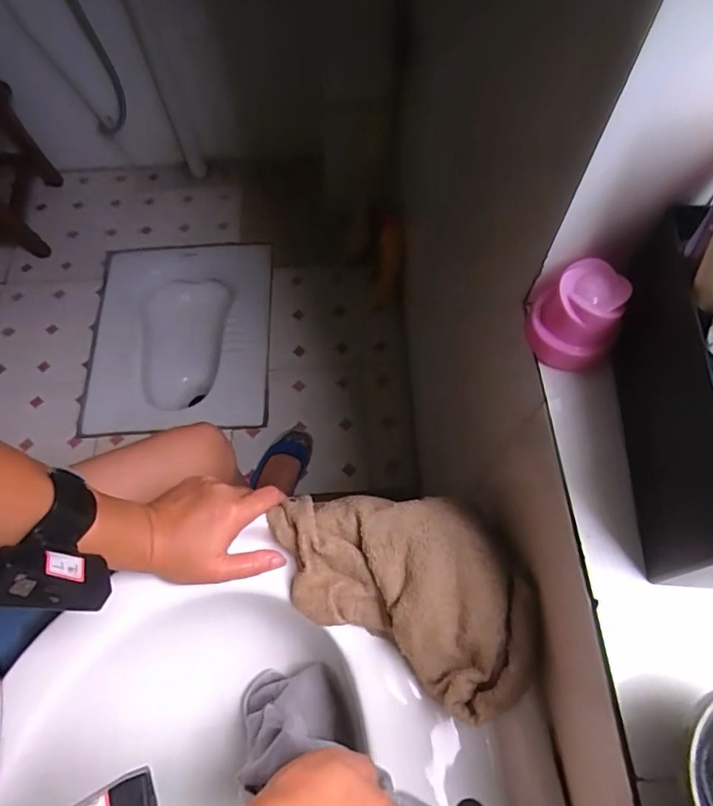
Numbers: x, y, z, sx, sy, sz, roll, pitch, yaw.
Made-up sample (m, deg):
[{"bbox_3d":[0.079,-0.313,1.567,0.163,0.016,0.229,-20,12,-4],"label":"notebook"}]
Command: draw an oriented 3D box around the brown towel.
[{"bbox_3d":[0.037,0.136,0.412,0.215,0.056,0.126,28,68,14],"label":"brown towel"}]

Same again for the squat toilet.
[{"bbox_3d":[-0.446,-0.142,1.335,0.466,0.186,0.496,-1,64,1],"label":"squat toilet"}]

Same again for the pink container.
[{"bbox_3d":[0.144,-0.058,0.344,0.051,0.056,0.048,-1,64,1],"label":"pink container"}]

